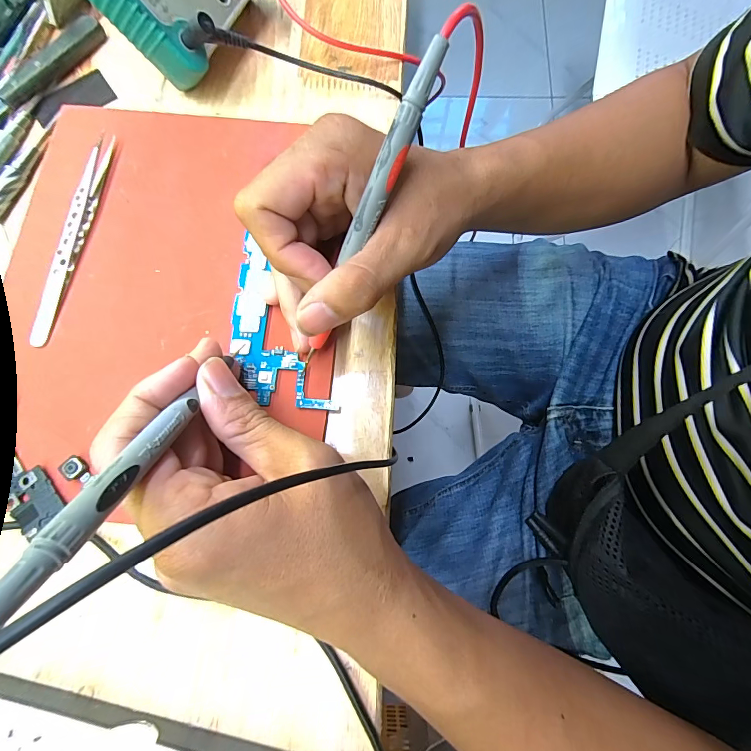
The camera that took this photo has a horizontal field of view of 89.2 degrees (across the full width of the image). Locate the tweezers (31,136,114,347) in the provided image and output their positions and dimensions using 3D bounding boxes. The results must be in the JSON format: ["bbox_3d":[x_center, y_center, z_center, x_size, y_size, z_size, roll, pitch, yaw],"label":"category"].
[{"bbox_3d":[-0.177,-0.082,0.220,0.010,0.010,0.130,7,76,1],"label":"tweezers"}]

